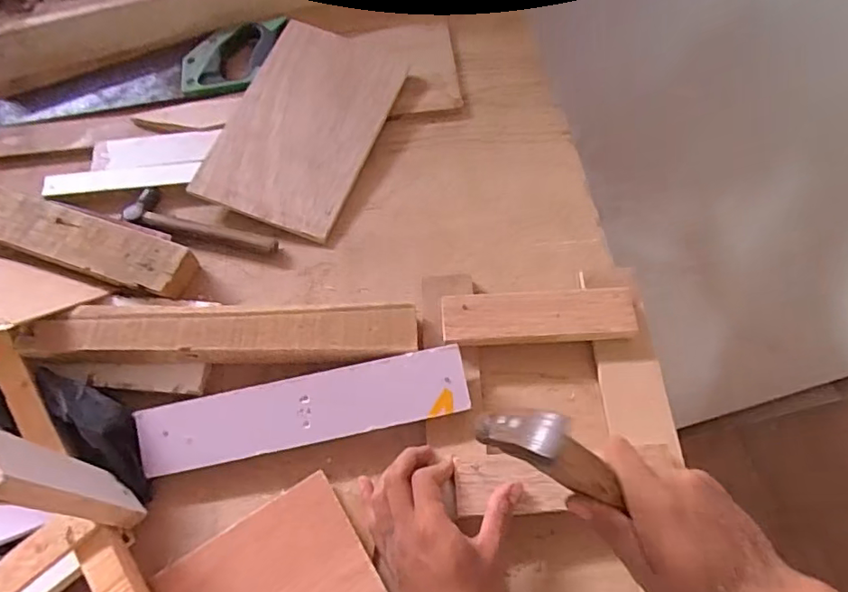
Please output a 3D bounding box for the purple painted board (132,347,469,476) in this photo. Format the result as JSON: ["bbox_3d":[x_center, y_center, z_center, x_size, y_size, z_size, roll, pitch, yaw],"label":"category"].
[{"bbox_3d":[-0.111,0.105,0.504,0.301,0.011,0.064,-12,84,-1],"label":"purple painted board"}]

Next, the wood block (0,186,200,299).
[{"bbox_3d":[-0.426,-0.073,0.608,0.366,0.031,0.063,18,66,10],"label":"wood block"}]

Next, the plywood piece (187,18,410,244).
[{"bbox_3d":[-0.145,-0.213,0.664,0.174,0.011,0.278,20,70,3],"label":"plywood piece"}]

